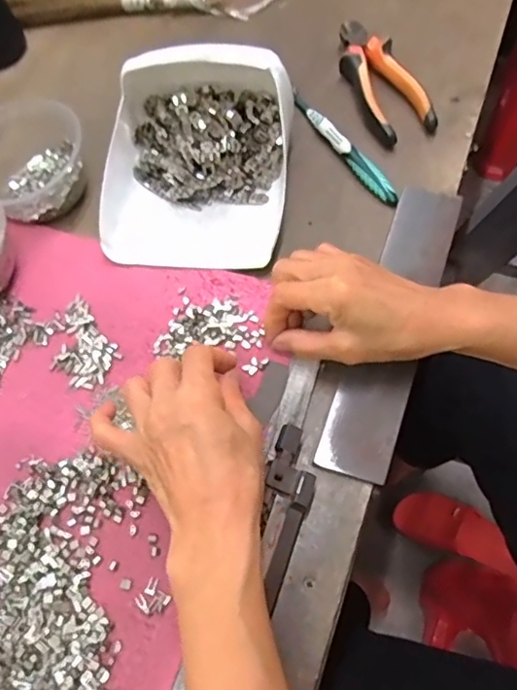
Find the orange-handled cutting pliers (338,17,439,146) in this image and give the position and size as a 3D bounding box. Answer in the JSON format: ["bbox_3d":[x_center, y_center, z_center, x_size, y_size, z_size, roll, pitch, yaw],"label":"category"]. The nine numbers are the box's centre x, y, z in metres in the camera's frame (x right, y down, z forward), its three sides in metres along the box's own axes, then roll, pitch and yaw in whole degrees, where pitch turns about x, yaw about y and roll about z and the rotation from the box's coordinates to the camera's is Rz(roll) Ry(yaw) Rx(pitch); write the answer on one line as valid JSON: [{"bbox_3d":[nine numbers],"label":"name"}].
[{"bbox_3d":[0.112,-0.249,0.518,0.048,0.026,0.148,-21,64,-2],"label":"orange-handled cutting pliers"}]

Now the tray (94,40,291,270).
[{"bbox_3d":[-0.052,-0.162,0.458,0.149,0.087,0.174,4,65,10],"label":"tray"}]

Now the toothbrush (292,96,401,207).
[{"bbox_3d":[0.075,-0.178,0.493,0.014,0.019,0.150,-28,67,-10],"label":"toothbrush"}]

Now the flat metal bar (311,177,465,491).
[{"bbox_3d":[0.104,-0.019,0.418,0.048,0.013,0.245,17,70,11],"label":"flat metal bar"}]

